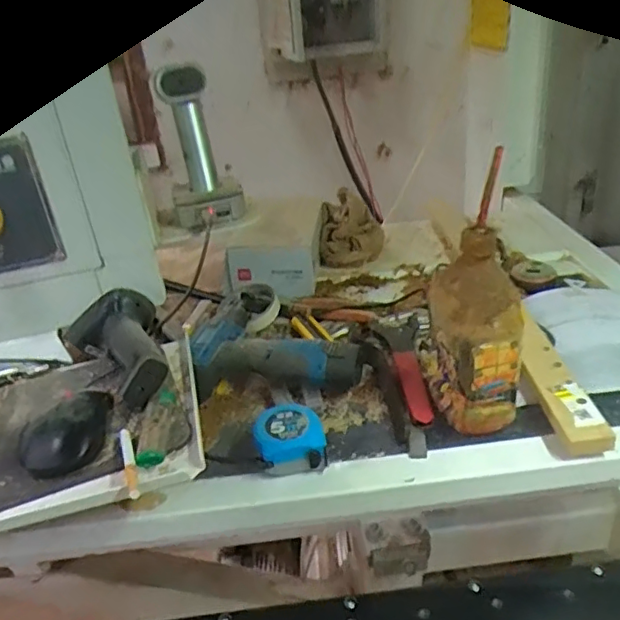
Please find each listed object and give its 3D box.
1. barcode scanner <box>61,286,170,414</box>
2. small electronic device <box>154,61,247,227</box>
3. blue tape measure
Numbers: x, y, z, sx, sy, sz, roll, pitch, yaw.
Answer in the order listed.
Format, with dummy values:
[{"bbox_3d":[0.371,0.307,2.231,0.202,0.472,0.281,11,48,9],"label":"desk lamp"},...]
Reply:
[{"bbox_3d":[-0.185,0.036,0.569,0.093,0.053,0.160,-17,30,-16],"label":"barcode scanner"},{"bbox_3d":[-0.126,-0.180,0.664,0.075,0.180,0.052,-16,6,-14],"label":"small electronic device"},{"bbox_3d":[-0.019,0.126,0.580,0.066,0.047,0.061,-7,28,-2],"label":"blue tape measure"}]

